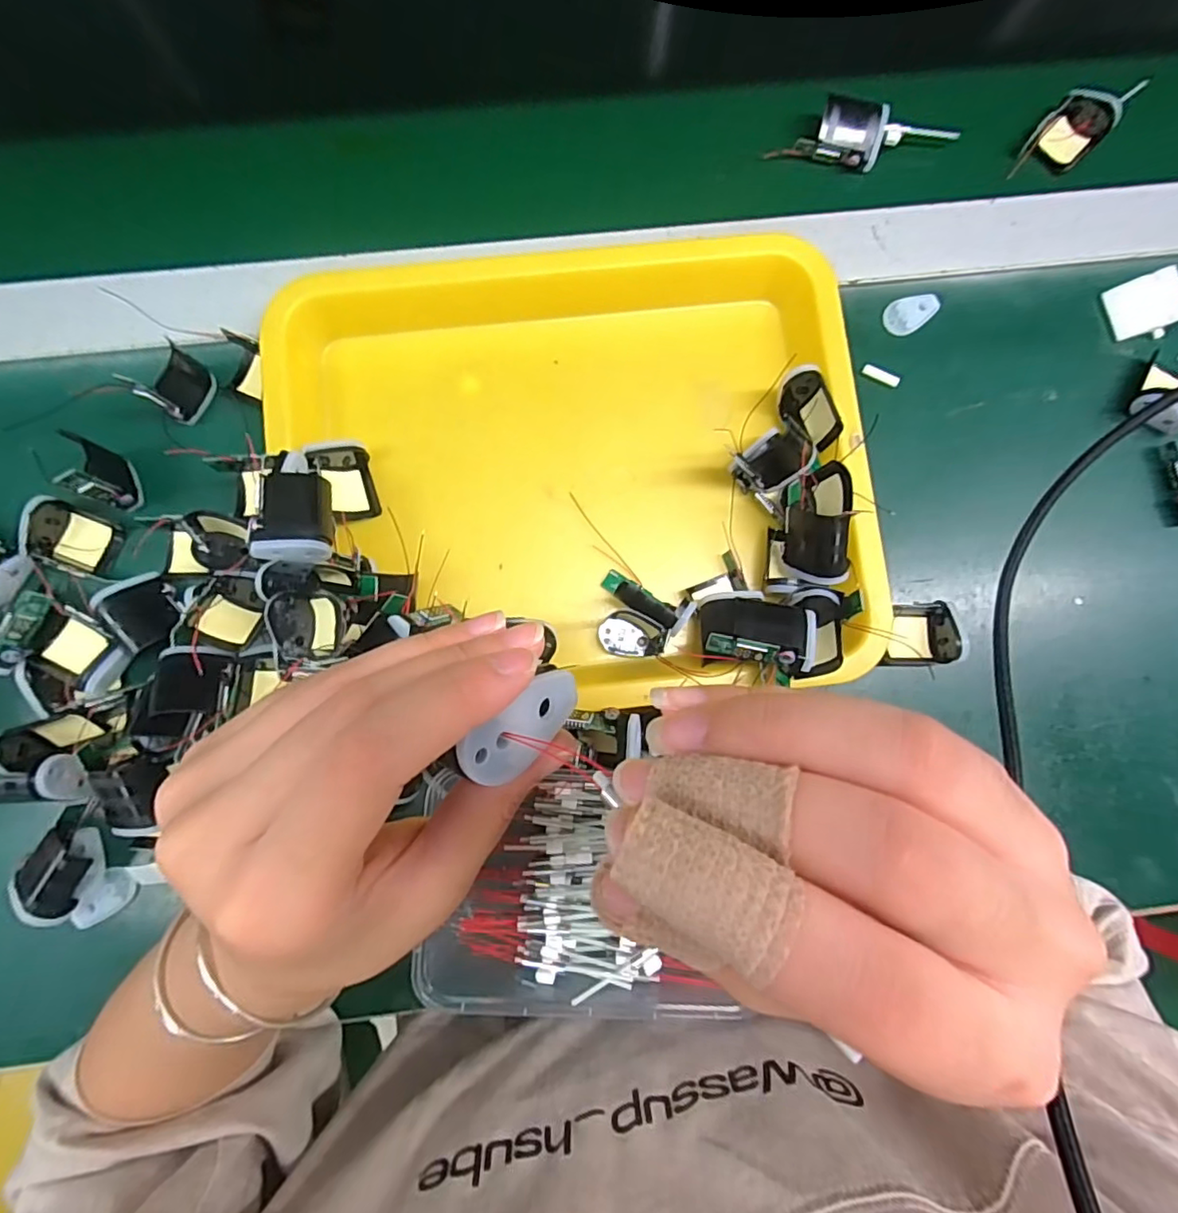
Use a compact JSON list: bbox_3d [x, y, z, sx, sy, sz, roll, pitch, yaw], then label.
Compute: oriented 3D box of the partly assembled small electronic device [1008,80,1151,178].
[{"bbox_3d":[0.318,-0.314,0.382,0.079,0.022,0.036,-43,87,-5],"label":"partly assembled small electronic device"}]

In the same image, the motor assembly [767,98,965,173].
[{"bbox_3d":[0.178,-0.301,0.375,0.121,0.030,0.028,-5,85,-2],"label":"motor assembly"}]

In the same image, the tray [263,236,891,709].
[{"bbox_3d":[-0.007,-0.078,0.334,0.317,0.035,0.260,-6,85,-2],"label":"tray"}]

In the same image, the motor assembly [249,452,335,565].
[{"bbox_3d":[-0.154,-0.049,0.303,0.036,0.024,0.059,6,73,-33],"label":"motor assembly"}]

